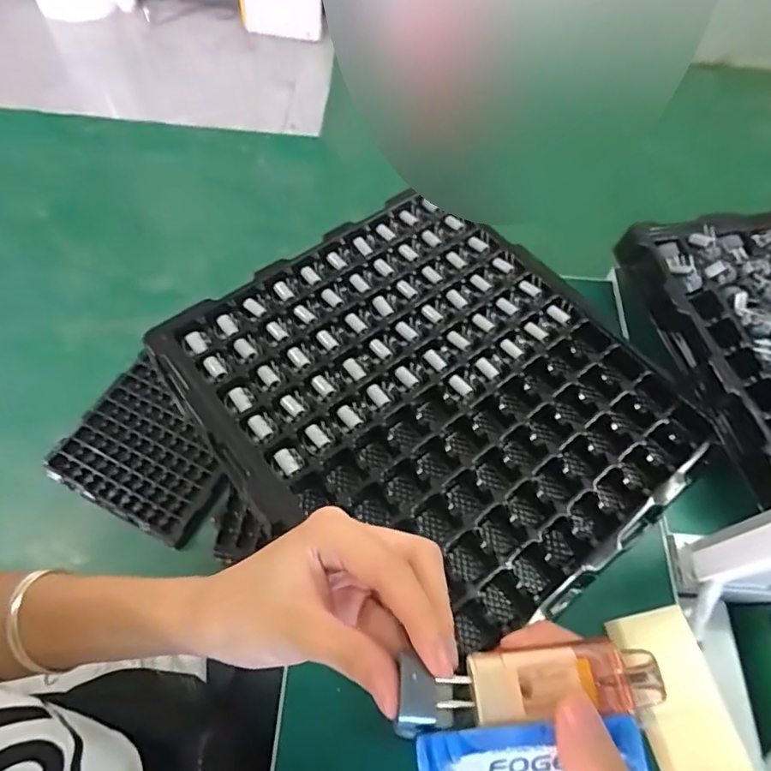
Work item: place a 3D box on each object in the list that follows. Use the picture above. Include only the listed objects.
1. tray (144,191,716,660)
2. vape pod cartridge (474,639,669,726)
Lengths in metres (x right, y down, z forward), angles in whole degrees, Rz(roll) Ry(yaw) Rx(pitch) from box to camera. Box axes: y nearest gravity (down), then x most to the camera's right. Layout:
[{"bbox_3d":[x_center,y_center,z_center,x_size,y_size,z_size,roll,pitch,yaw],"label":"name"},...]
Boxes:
[{"bbox_3d":[0.039,0.003,0.471,0.338,0.033,0.380,-35,69,-18],"label":"tray"},{"bbox_3d":[0.069,0.110,0.198,0.073,0.013,0.024,0,63,-10],"label":"vape pod cartridge"}]

